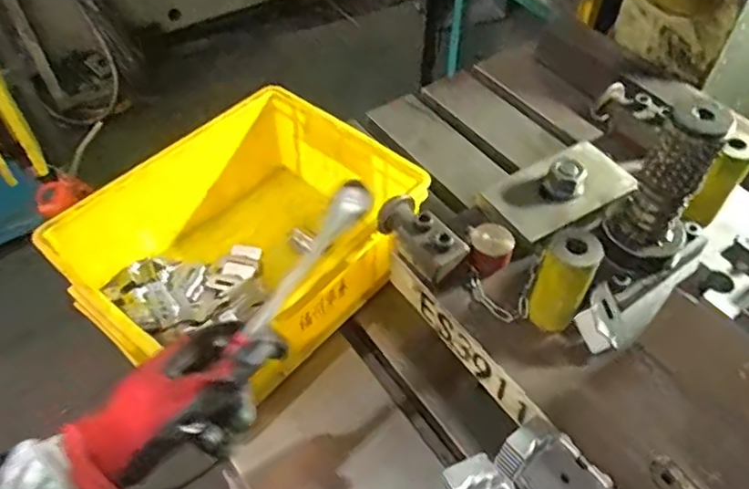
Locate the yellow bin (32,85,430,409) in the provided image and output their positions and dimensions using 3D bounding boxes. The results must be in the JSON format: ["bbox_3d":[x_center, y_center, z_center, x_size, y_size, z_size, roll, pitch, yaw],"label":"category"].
[{"bbox_3d":[-0.139,0.009,0.684,0.255,0.160,0.334,32,57,23],"label":"yellow bin"}]

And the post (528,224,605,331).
[{"bbox_3d":[0.157,0.031,0.500,0.033,0.098,0.039,-26,55,-21],"label":"post"}]

